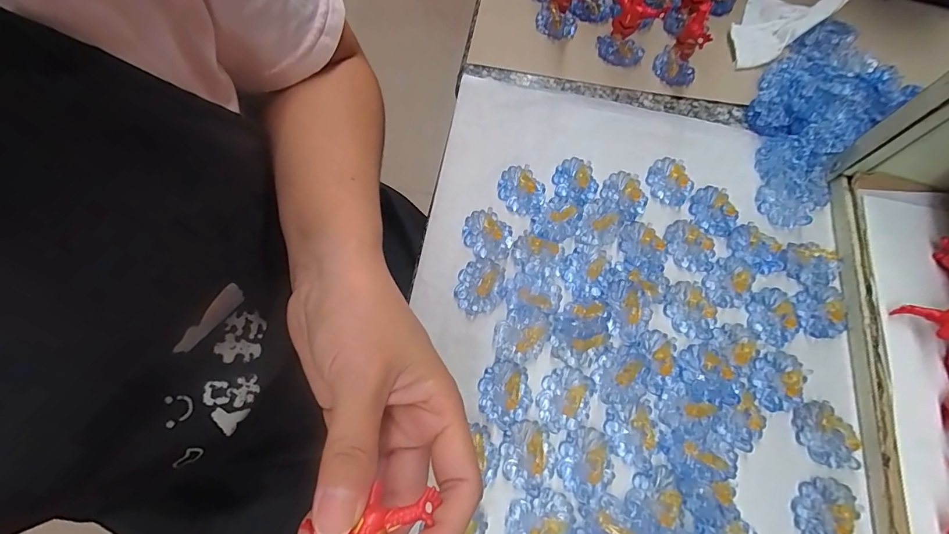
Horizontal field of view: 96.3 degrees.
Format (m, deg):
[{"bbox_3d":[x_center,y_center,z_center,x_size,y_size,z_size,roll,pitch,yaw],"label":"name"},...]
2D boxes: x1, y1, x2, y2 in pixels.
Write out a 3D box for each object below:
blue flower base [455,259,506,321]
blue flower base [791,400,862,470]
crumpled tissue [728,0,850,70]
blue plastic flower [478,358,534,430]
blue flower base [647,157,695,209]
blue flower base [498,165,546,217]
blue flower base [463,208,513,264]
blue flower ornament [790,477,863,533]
[{"bbox_3d":[0.004,0.012,0.271,0.031,0.010,0.038,-1,69,0],"label":"blue flower base"},{"bbox_3d":[0.202,0.097,0.244,0.026,0.010,0.038,-22,70,-8],"label":"blue flower base"},{"bbox_3d":[0.246,-0.207,0.352,0.106,0.021,0.058,-36,73,-13],"label":"crumpled tissue"},{"bbox_3d":[0.018,0.074,0.251,0.033,0.004,0.033,0,69,0],"label":"blue plastic flower"},{"bbox_3d":[0.140,-0.061,0.306,0.027,0.007,0.036,-16,70,-6],"label":"blue flower base"},{"bbox_3d":[0.034,-0.054,0.297,0.030,0.005,0.036,-21,70,-8],"label":"blue flower base"},{"bbox_3d":[0.010,-0.022,0.285,0.029,0.007,0.038,-38,73,-13],"label":"blue flower base"},{"bbox_3d":[0.191,0.134,0.230,0.028,0.007,0.036,29,72,11],"label":"blue flower ornament"}]

